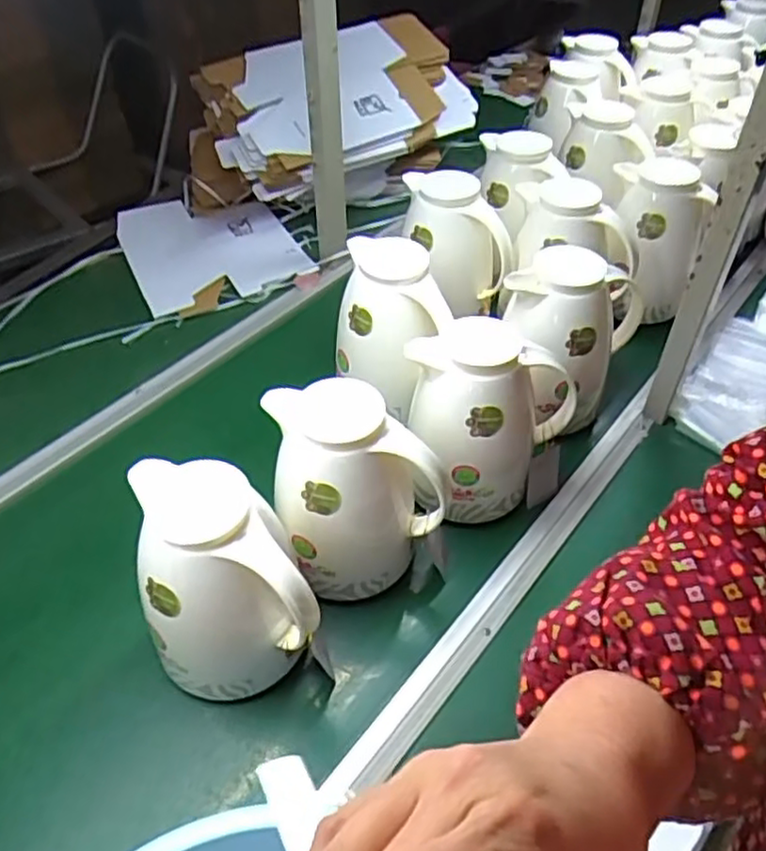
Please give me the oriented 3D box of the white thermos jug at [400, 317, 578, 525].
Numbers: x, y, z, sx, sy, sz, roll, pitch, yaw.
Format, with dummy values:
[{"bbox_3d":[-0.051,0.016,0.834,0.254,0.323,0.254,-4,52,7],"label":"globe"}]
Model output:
[{"bbox_3d":[0.110,-0.005,0.836,0.147,0.207,0.207,31,53,28],"label":"white thermos jug"}]

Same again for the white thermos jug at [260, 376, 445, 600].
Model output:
[{"bbox_3d":[-0.033,0.064,0.737,0.144,0.199,0.128,-16,47,-16],"label":"white thermos jug"}]

